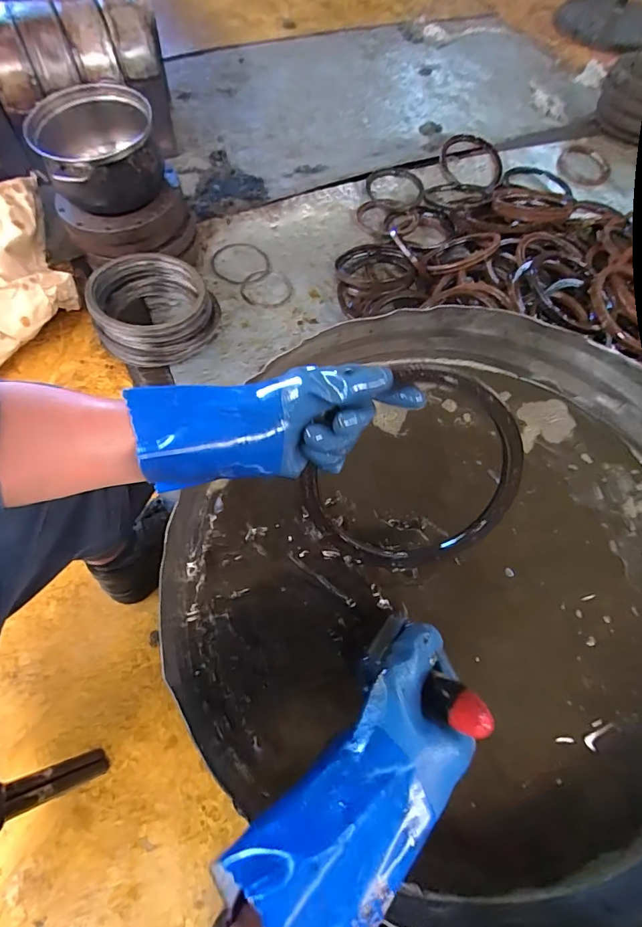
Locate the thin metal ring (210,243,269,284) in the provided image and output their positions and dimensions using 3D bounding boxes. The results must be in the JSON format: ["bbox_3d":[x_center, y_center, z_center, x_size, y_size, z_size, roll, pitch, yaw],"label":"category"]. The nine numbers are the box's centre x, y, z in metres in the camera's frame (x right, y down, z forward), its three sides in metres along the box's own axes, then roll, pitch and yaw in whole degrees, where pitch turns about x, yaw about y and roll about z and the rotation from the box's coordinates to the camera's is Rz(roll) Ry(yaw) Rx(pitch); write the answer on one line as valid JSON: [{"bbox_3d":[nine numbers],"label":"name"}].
[{"bbox_3d":[-0.188,-0.468,1.076,0.134,0.011,0.135,4,64,-9],"label":"thin metal ring"}]

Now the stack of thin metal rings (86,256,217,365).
[{"bbox_3d":[-0.323,-0.305,0.913,0.227,0.115,0.205,-6,64,-6],"label":"stack of thin metal rings"}]

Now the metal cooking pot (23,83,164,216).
[{"bbox_3d":[-0.435,-0.610,0.907,0.223,0.133,0.248,-18,66,-11],"label":"metal cooking pot"}]

